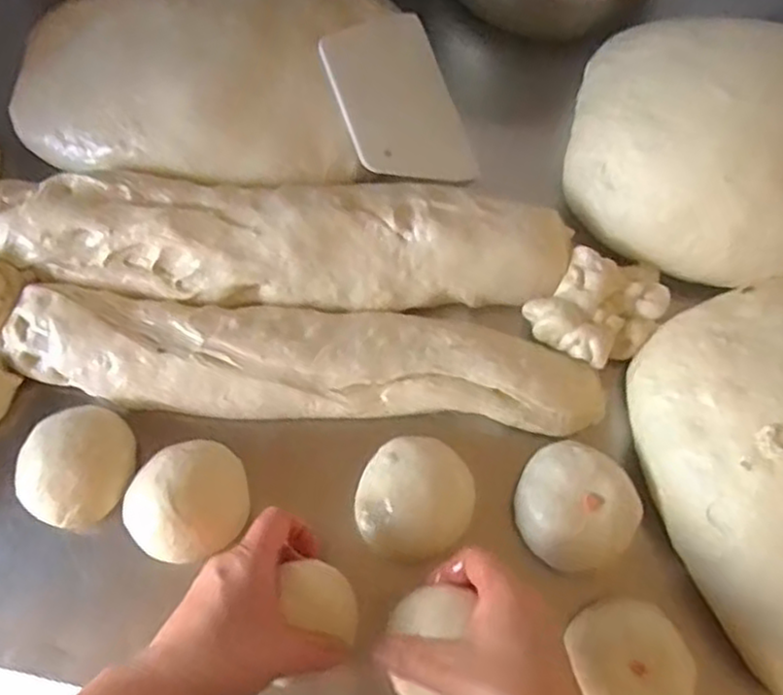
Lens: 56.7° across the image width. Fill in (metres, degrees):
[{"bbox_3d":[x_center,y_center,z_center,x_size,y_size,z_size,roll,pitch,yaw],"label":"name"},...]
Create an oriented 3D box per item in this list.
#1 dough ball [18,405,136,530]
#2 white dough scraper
[{"bbox_3d":[-0.214,0.083,0.497,0.072,0.049,0.077,0,71,-1],"label":"dough ball"},{"bbox_3d":[0.005,-0.196,0.580,0.098,0.004,0.149,-18,79,-26],"label":"white dough scraper"}]

